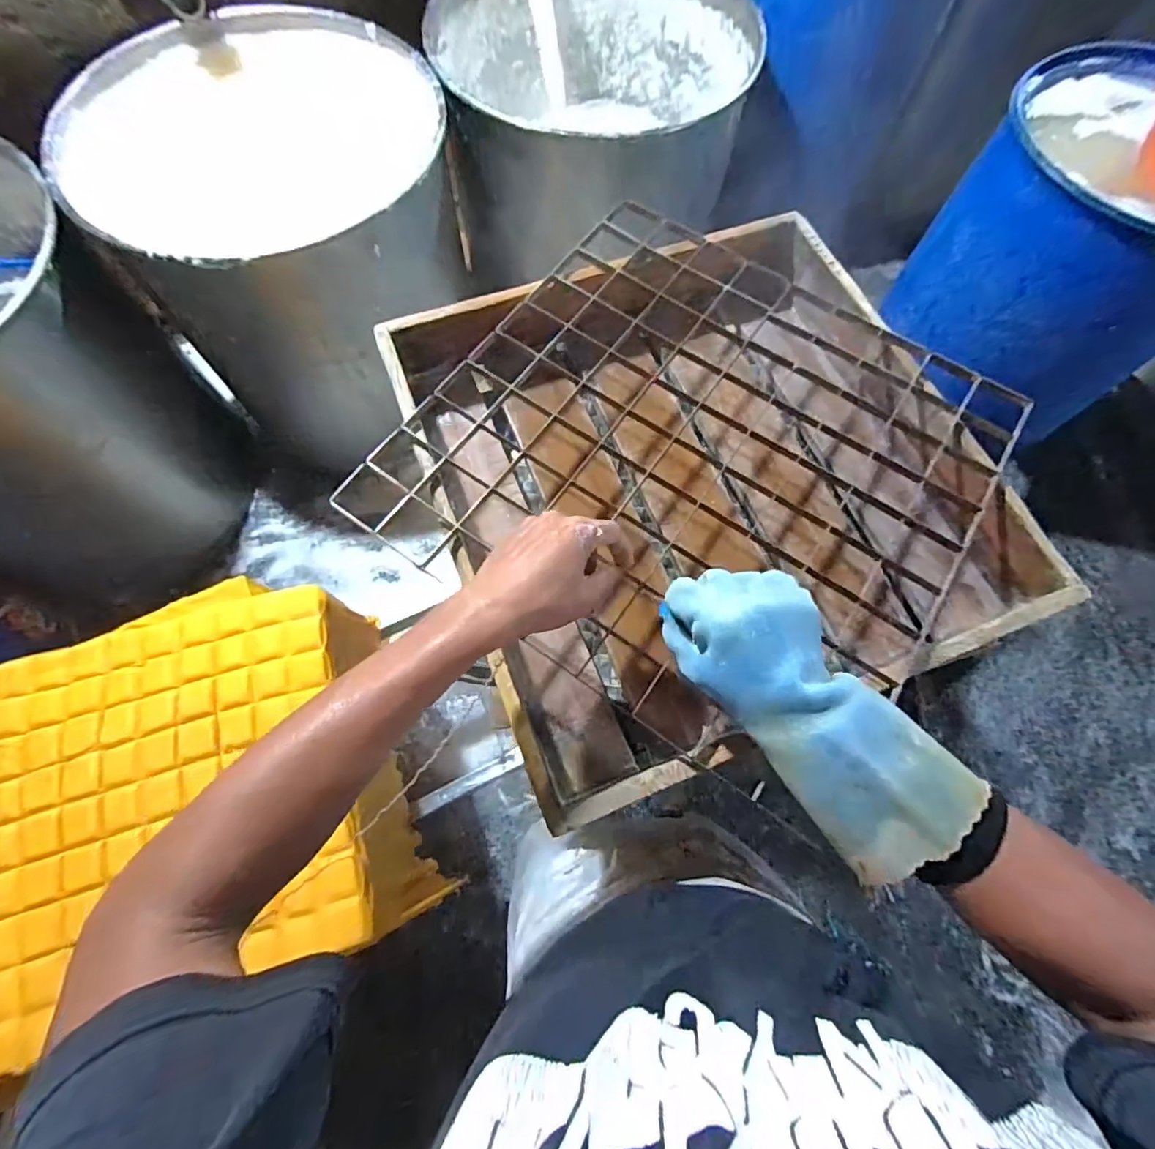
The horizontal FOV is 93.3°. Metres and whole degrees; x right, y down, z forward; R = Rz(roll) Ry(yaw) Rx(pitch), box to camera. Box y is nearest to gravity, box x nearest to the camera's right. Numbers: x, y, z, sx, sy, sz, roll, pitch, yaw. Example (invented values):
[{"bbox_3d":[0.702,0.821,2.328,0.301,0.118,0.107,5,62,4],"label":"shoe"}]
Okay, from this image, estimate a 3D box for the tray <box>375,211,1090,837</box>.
[{"bbox_3d":[0.129,-0.116,0.605,0.537,0.119,0.545,-19,70,-8],"label":"tray"}]

